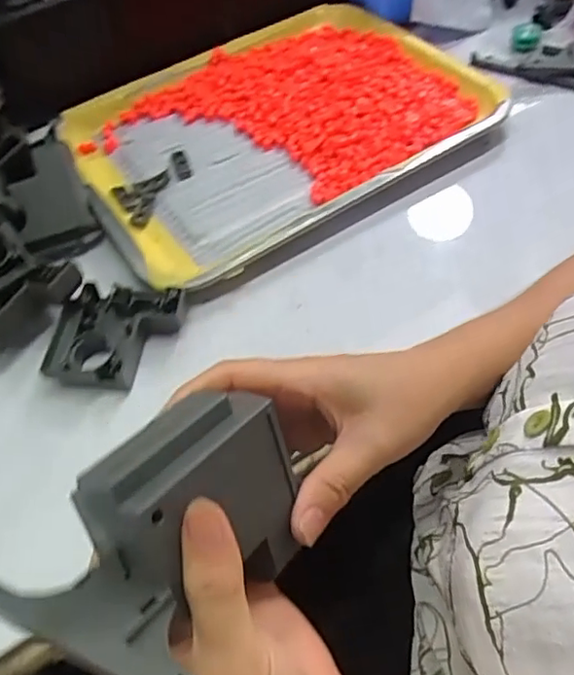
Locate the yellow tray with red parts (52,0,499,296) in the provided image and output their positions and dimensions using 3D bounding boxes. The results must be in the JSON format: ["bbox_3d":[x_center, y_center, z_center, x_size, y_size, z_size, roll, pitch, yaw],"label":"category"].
[{"bbox_3d":[-0.004,-0.189,0.539,0.341,0.030,0.258,-31,58,-16],"label":"yellow tray with red parts"}]

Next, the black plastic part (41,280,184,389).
[{"bbox_3d":[-0.118,-0.001,0.415,0.078,0.022,0.078,-2,54,3],"label":"black plastic part"}]

